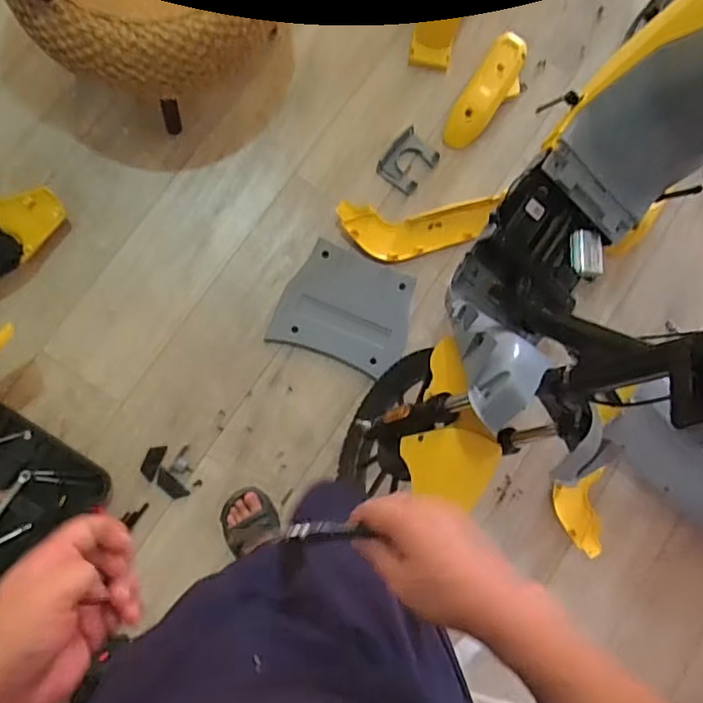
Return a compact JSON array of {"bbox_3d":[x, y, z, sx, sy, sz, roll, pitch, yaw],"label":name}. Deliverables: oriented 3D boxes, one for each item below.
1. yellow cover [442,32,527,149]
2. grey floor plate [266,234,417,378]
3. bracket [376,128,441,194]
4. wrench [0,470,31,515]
[{"bbox_3d":[0.317,-0.597,1.371,0.108,0.049,0.292,33,83,-6],"label":"yellow cover"},{"bbox_3d":[-0.009,-0.096,1.325,0.288,0.040,0.249,22,84,-7],"label":"grey floor plate"},{"bbox_3d":[0.132,-0.432,1.349,0.102,0.031,0.123,41,82,-5],"label":"bracket"},{"bbox_3d":[-0.705,0.311,1.199,0.028,0.007,0.158,36,78,-1],"label":"wrench"}]

